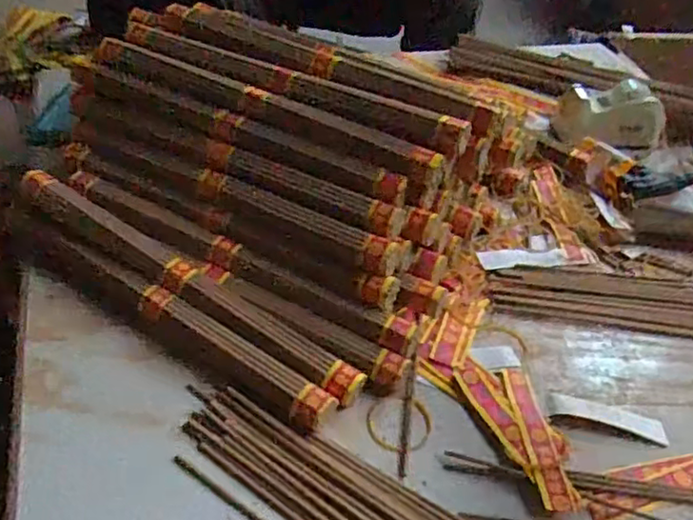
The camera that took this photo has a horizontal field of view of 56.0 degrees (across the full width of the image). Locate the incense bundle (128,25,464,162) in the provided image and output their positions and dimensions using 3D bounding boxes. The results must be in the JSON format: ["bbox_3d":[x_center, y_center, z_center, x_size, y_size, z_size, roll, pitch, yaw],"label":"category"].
[{"bbox_3d":[-0.045,-0.145,0.527,0.302,0.022,0.030,21,43,16],"label":"incense bundle"}]

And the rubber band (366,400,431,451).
[{"bbox_3d":[0.036,0.113,0.445,0.044,0.004,0.038,0,42,-7],"label":"rubber band"}]

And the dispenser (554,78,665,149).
[{"bbox_3d":[0.310,-0.170,0.753,0.114,0.057,0.059,2,41,-5],"label":"dispenser"}]

